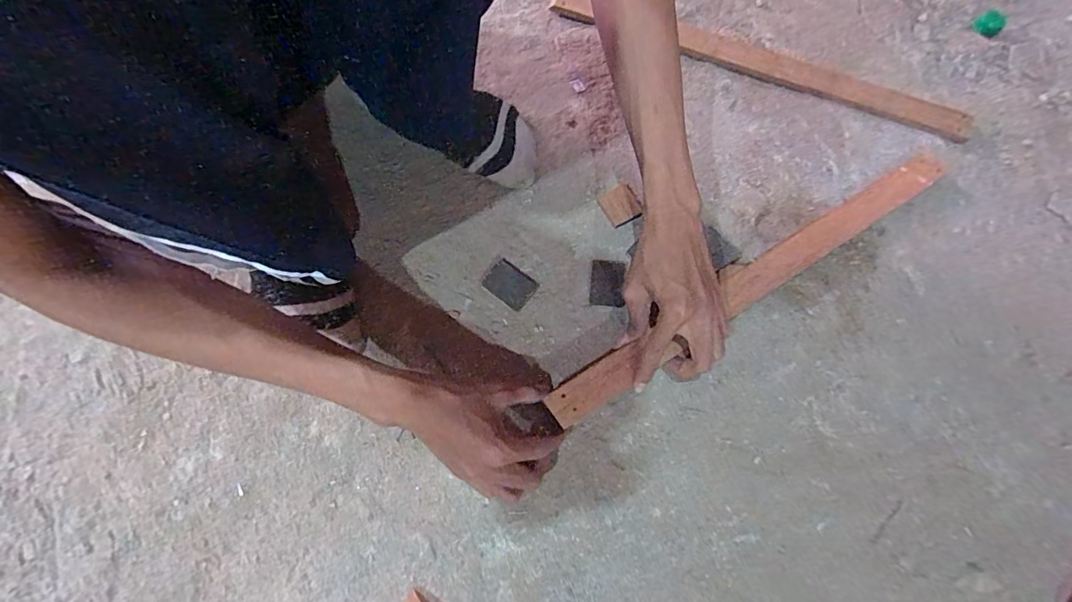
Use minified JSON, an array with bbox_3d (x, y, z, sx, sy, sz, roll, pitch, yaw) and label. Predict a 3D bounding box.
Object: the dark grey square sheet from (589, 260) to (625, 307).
[{"bbox_3d":[0.075,-0.019,0.485,0.034,0.004,0.051,5,74,3],"label":"dark grey square sheet"}]

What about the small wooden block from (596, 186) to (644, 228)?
[{"bbox_3d":[0.093,-0.106,0.509,0.037,0.011,0.045,-23,74,-5],"label":"small wooden block"}]

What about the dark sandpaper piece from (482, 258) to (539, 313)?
[{"bbox_3d":[-0.028,-0.018,0.485,0.051,0.004,0.038,36,78,11],"label":"dark sandpaper piece"}]

